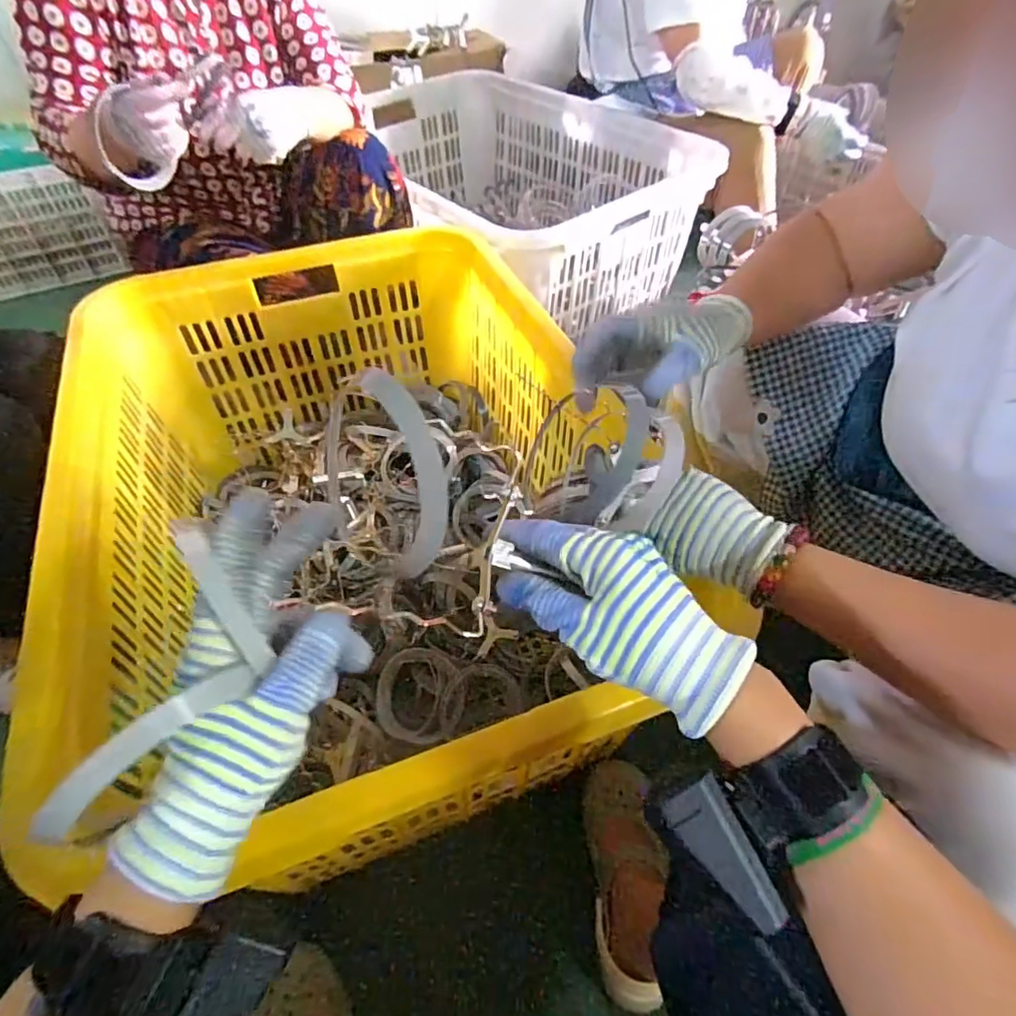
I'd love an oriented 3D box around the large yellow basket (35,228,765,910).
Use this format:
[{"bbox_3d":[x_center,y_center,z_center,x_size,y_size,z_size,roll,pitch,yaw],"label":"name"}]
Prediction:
[{"bbox_3d":[-0.189,-0.013,0.799,0.578,0.373,0.866,-20,52,-16],"label":"large yellow basket"}]

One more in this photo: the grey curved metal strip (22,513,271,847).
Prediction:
[{"bbox_3d":[-0.140,0.073,0.242,0.041,0.046,0.121,13,59,12],"label":"grey curved metal strip"}]

